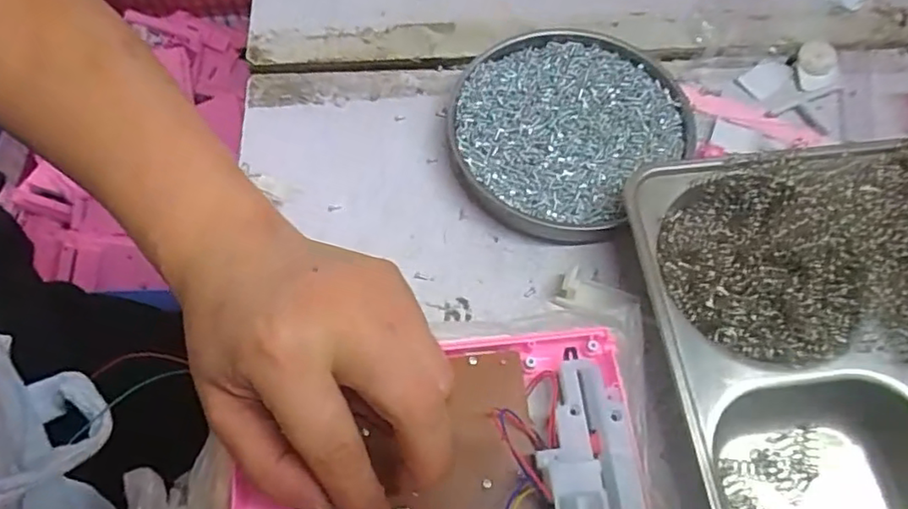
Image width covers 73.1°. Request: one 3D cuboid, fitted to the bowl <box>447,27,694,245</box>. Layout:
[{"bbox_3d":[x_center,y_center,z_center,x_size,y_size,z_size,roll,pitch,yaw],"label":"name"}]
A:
[{"bbox_3d":[0.063,-0.074,0.356,0.123,0.022,0.131,0,63,-1],"label":"bowl"}]

